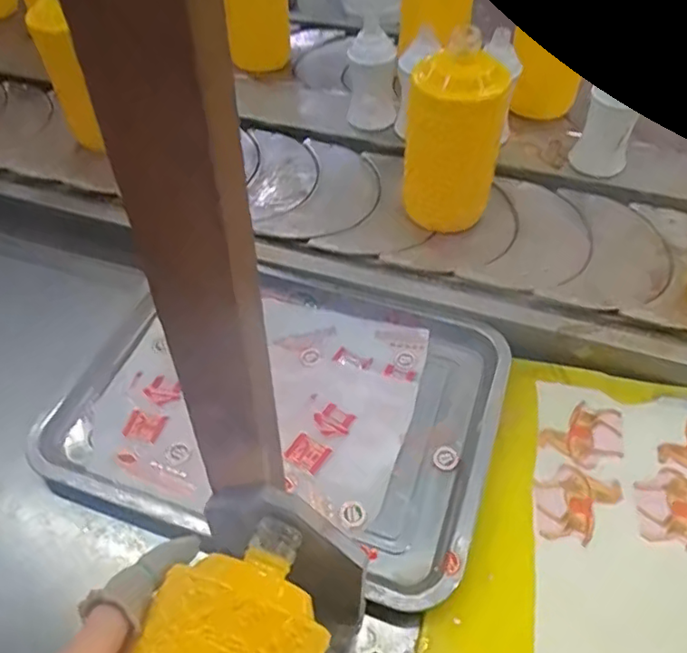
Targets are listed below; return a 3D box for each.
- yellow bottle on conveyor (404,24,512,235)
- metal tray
[{"bbox_3d":[0.108,-0.182,0.575,0.086,0.176,0.075,8,50,8],"label":"yellow bottle on conveyor"},{"bbox_3d":[-0.051,0.057,0.489,0.337,0.034,0.254,12,51,12],"label":"metal tray"}]

